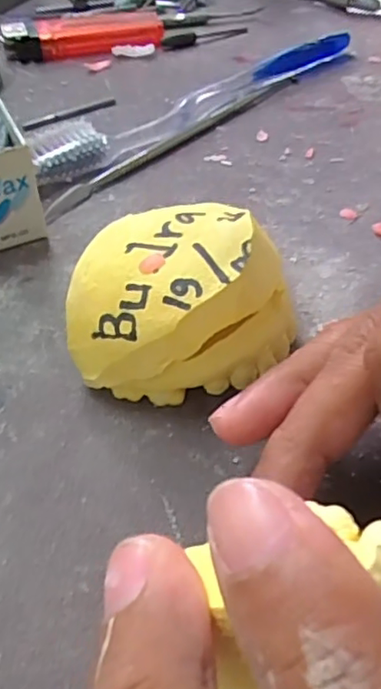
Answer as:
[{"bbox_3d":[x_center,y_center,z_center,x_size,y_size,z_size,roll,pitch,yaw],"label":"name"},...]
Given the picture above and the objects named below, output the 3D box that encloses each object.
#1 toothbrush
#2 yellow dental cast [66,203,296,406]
[{"bbox_3d":[0.009,-0.109,0.269,0.180,0.013,0.019,-32,57,-26],"label":"toothbrush"},{"bbox_3d":[-0.005,-0.011,0.167,0.059,0.036,0.055,1,49,-1],"label":"yellow dental cast"}]

